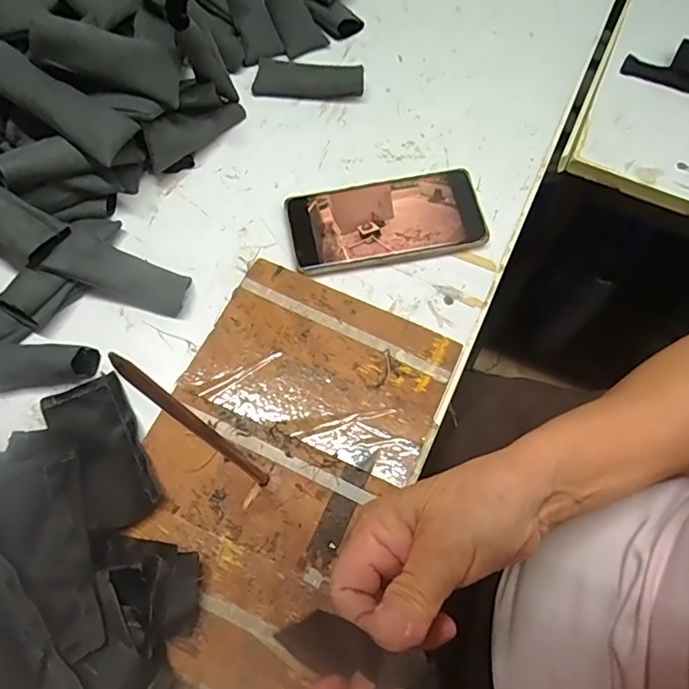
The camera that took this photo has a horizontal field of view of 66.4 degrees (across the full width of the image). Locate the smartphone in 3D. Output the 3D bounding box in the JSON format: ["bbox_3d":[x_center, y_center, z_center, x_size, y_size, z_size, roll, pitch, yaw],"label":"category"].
[{"bbox_3d":[0.034,-0.101,0.438,0.158,0.016,0.071,-9,68,-4],"label":"smartphone"}]

